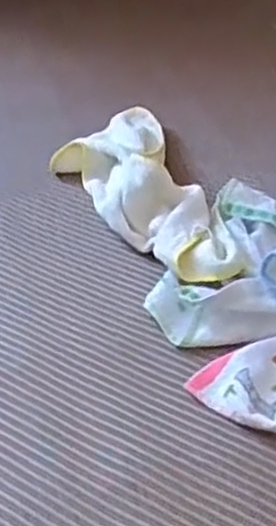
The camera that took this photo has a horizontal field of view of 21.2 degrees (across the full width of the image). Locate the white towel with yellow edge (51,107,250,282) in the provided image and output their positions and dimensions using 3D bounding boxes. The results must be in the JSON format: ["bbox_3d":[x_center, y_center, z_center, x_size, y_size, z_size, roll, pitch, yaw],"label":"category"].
[{"bbox_3d":[-0.003,-0.098,0.893,0.157,0.069,0.411,-10,40,-13],"label":"white towel with yellow edge"}]

